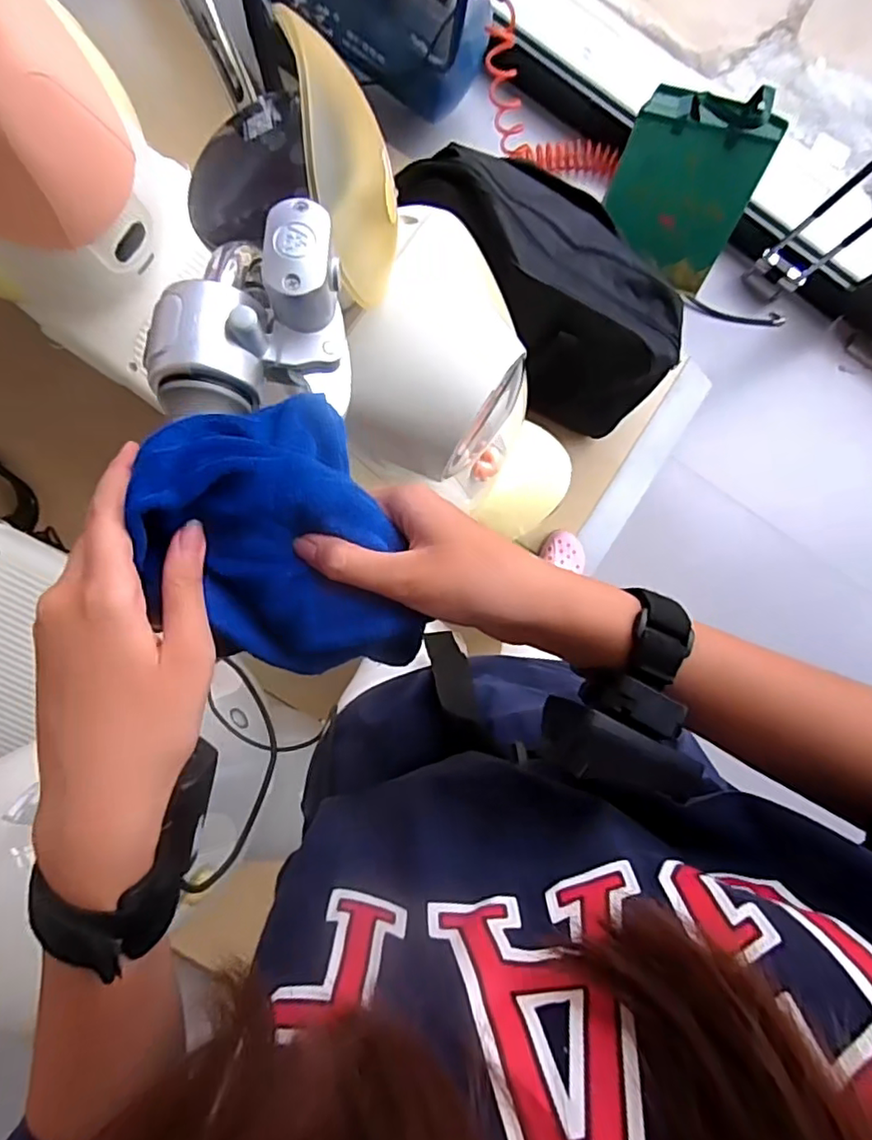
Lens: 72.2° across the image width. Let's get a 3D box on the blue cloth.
[{"bbox_3d":[-0.074,-0.010,0.281,0.106,0.049,0.134,-17,92,-3],"label":"blue cloth"}]

